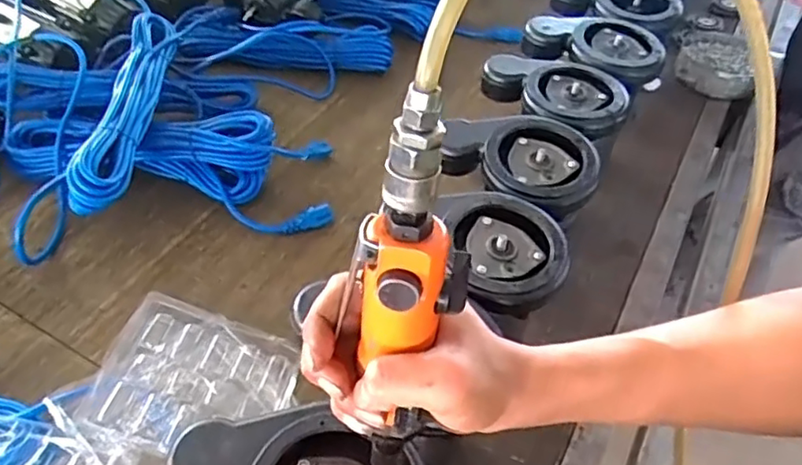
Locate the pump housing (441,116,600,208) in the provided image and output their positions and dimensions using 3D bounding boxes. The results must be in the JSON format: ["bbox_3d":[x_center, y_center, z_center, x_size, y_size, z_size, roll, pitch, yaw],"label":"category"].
[{"bbox_3d":[0.122,-0.077,0.629,0.161,0.037,0.118,33,56,22],"label":"pump housing"}]

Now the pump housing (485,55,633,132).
[{"bbox_3d":[0.169,-0.152,0.705,0.163,0.039,0.121,12,50,7],"label":"pump housing"}]

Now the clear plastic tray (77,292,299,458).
[{"bbox_3d":[-0.191,0.142,0.589,0.167,0.023,0.140,19,46,-9],"label":"clear plastic tray"}]

